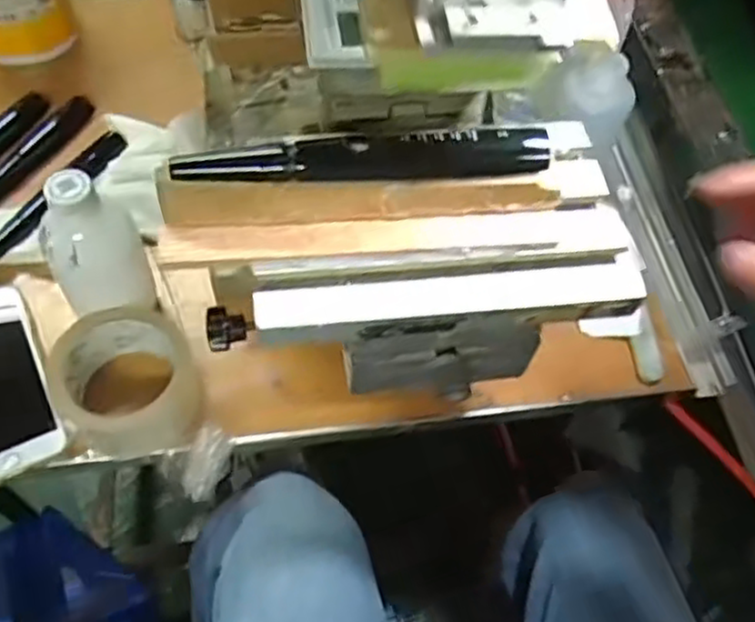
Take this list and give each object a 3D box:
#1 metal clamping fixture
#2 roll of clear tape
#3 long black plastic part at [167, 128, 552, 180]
[{"bbox_3d":[0.020,0.011,0.386,0.212,0.098,0.051,-1,59,-5],"label":"metal clamping fixture"},{"bbox_3d":[-0.177,0.051,0.512,0.094,0.042,0.105,-22,63,-16],"label":"roll of clear tape"},{"bbox_3d":[-0.006,-0.073,0.340,0.176,0.015,0.022,-3,60,-6],"label":"long black plastic part"}]

